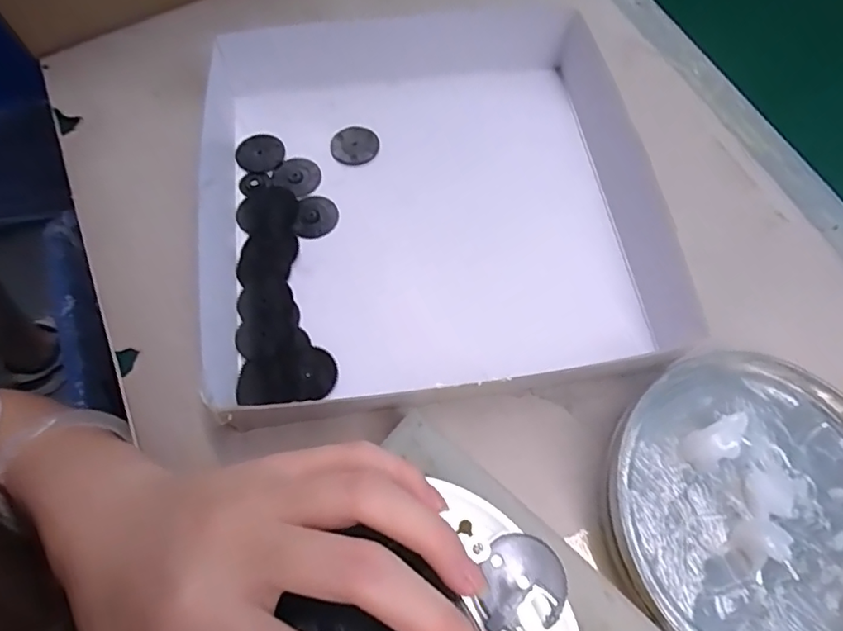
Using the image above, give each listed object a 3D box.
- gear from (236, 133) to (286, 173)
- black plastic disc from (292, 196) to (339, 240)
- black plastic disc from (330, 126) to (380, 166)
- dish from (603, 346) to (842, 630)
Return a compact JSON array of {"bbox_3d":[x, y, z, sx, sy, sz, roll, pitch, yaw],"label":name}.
[{"bbox_3d":[-0.089,-0.092,0.298,0.025,0.005,0.027,0,66,-1],"label":"gear"},{"bbox_3d":[-0.057,-0.054,0.282,0.024,0.004,0.026,0,66,-1],"label":"black plastic disc"},{"bbox_3d":[-0.038,-0.097,0.301,0.027,0.006,0.026,0,66,-1],"label":"black plastic disc"},{"bbox_3d":[0.141,0.078,0.214,0.123,0.023,0.127,0,66,-1],"label":"dish"}]

